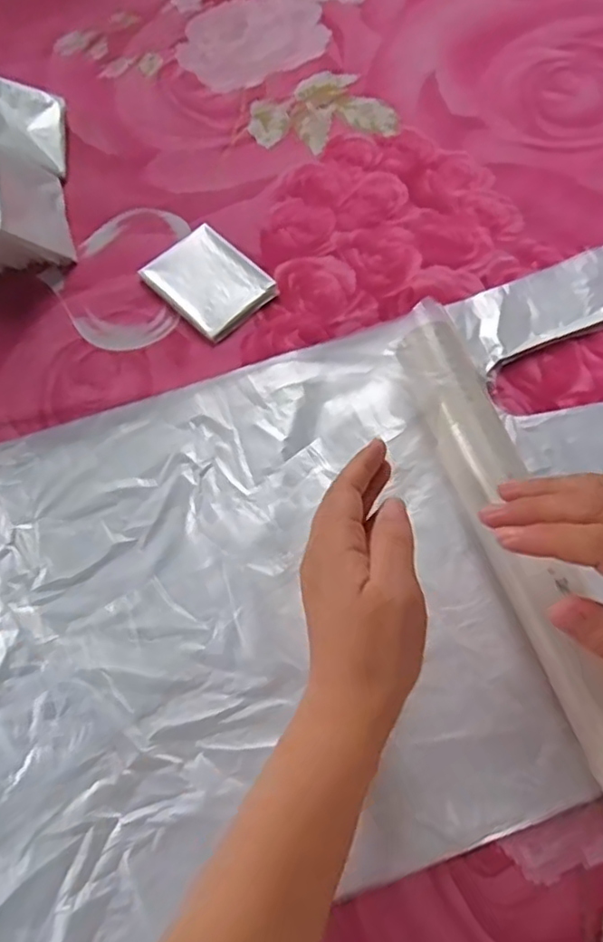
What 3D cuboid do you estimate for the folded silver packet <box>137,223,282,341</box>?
[{"bbox_3d":[-0.066,-0.139,0.468,0.065,0.009,0.085,-42,71,-14],"label":"folded silver packet"}]

